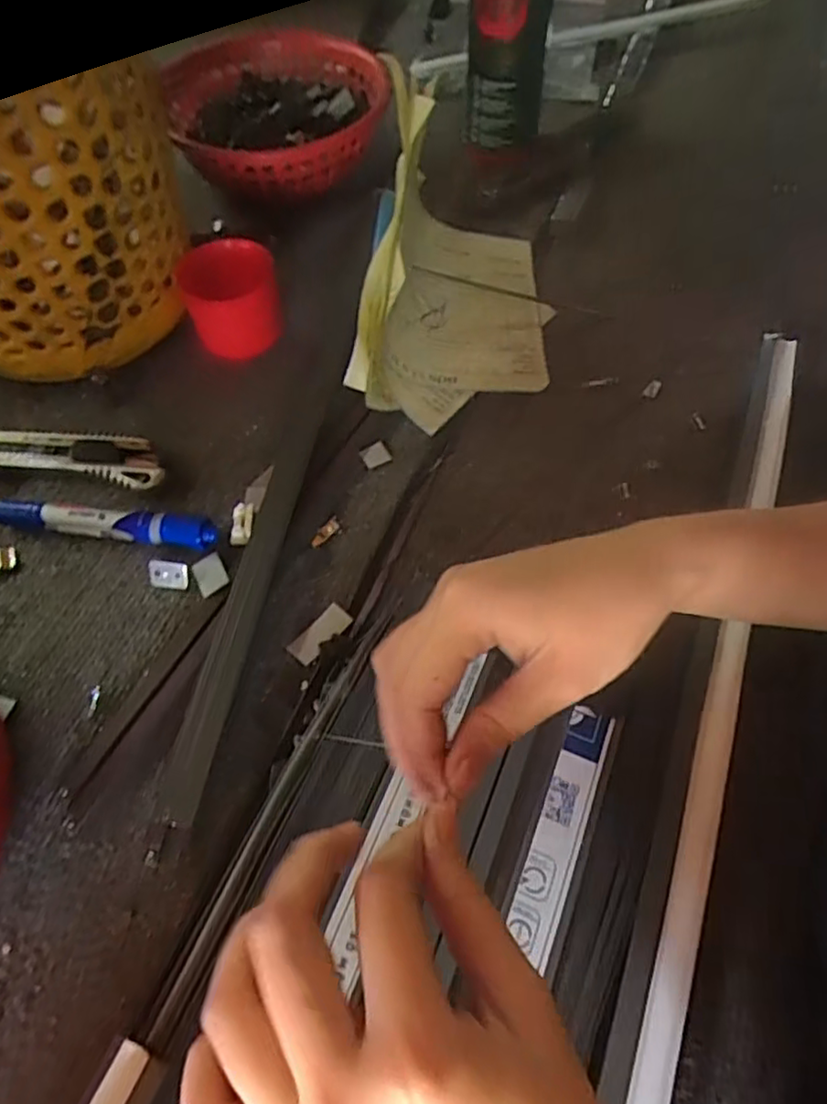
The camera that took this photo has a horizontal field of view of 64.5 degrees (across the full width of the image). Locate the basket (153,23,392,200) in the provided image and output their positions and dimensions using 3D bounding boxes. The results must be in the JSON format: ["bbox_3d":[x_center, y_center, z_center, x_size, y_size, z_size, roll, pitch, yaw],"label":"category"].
[{"bbox_3d":[-0.112,-0.369,0.532,0.172,0.057,0.183,-16,61,-8],"label":"basket"}]

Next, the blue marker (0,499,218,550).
[{"bbox_3d":[-0.183,-0.017,0.385,0.133,0.023,0.017,6,60,4],"label":"blue marker"}]

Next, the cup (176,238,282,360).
[{"bbox_3d":[-0.123,-0.171,0.446,0.064,0.050,0.065,0,60,1],"label":"cup"}]

